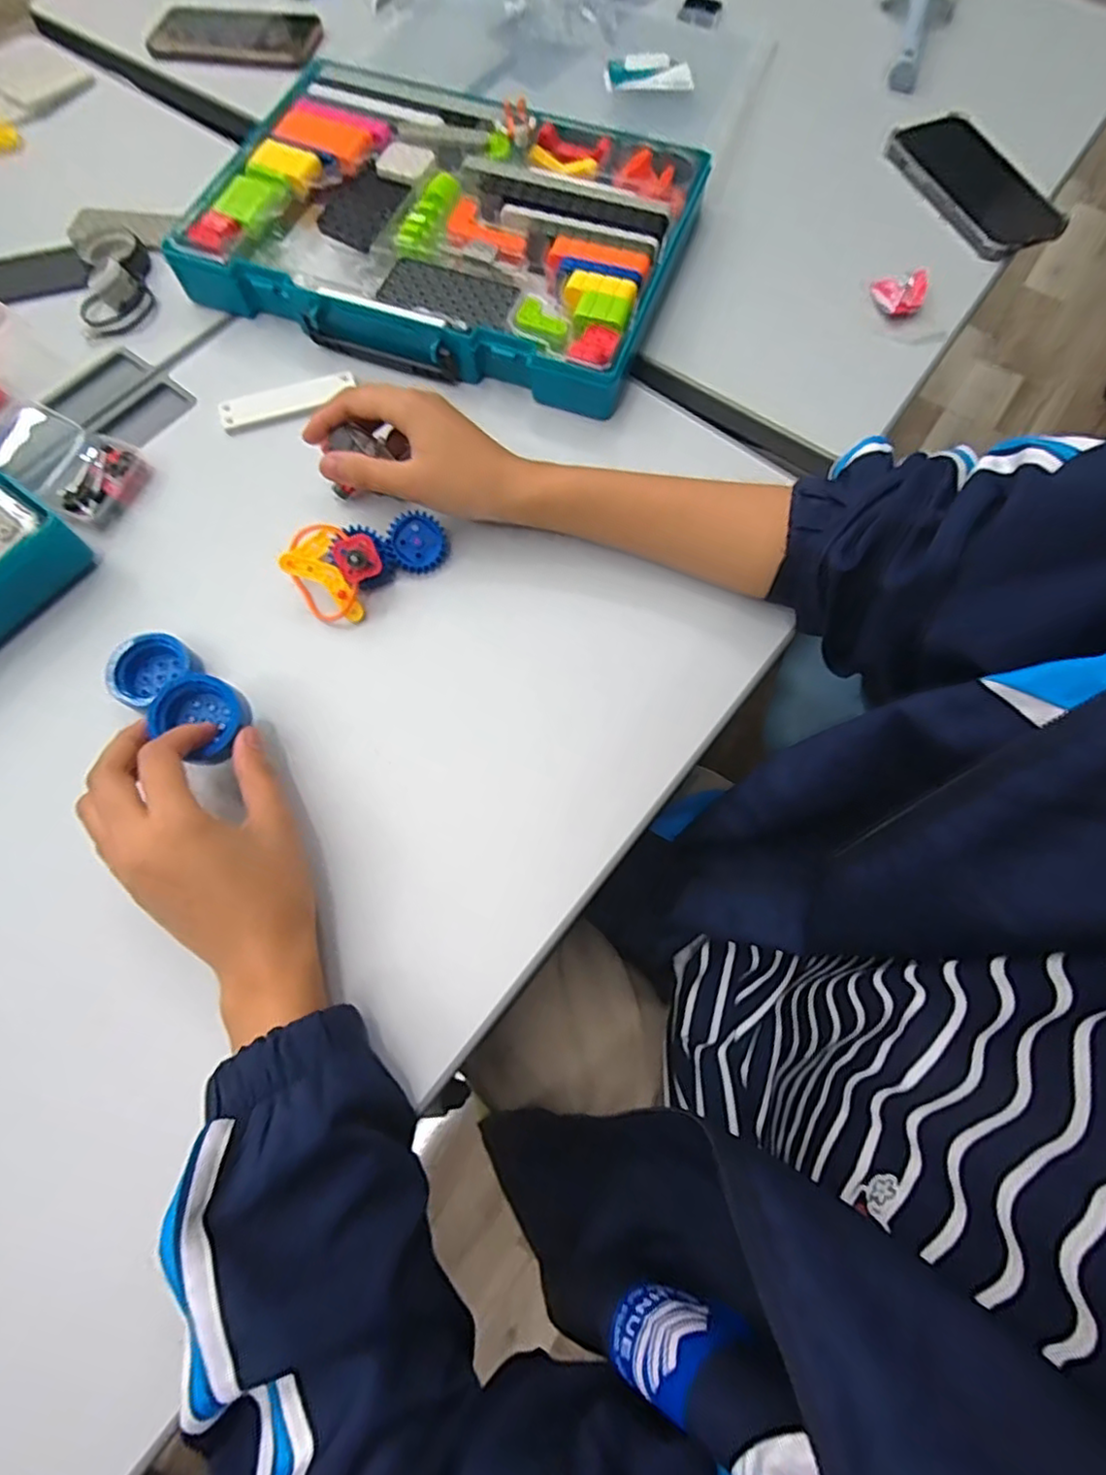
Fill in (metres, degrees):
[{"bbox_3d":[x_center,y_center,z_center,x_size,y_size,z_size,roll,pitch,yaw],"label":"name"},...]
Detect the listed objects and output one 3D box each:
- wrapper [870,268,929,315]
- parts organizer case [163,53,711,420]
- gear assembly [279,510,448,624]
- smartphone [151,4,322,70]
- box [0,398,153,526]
[{"bbox_3d":[0.274,-0.354,0.498,0.039,0.021,0.034,32,74,11],"label":"wrapper"},{"bbox_3d":[-0.085,-0.403,0.499,0.356,0.045,0.255,18,73,6],"label":"parts organizer case"},{"bbox_3d":[-0.121,-0.113,0.406,0.104,0.038,0.064,-8,71,-3],"label":"gear assembly"},{"bbox_3d":[-0.309,-0.687,0.615,0.156,0.008,0.085,10,71,4],"label":"smartphone"},{"bbox_3d":[-0.334,-0.190,0.434,0.092,0.031,0.063,26,73,9],"label":"box"}]

